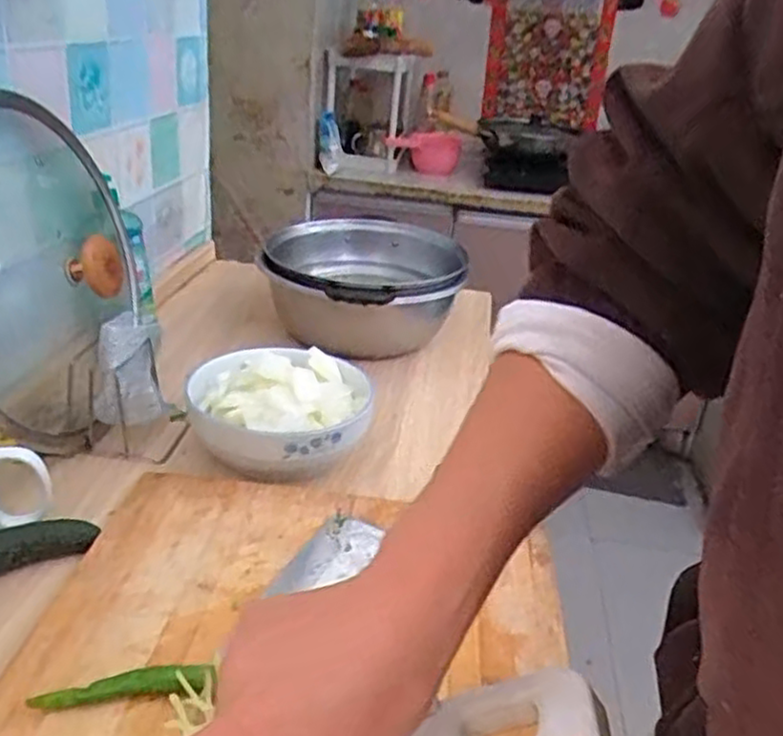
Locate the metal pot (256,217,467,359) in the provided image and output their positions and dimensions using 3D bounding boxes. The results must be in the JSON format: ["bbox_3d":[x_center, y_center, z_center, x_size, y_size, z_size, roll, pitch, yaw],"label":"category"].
[{"bbox_3d":[-0.037,-0.105,1.001,0.267,0.115,0.284,5,25,-2],"label":"metal pot"}]

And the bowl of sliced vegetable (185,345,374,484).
[{"bbox_3d":[-0.106,0.038,0.726,0.172,0.077,0.147,-2,26,-18],"label":"bowl of sliced vegetable"}]

